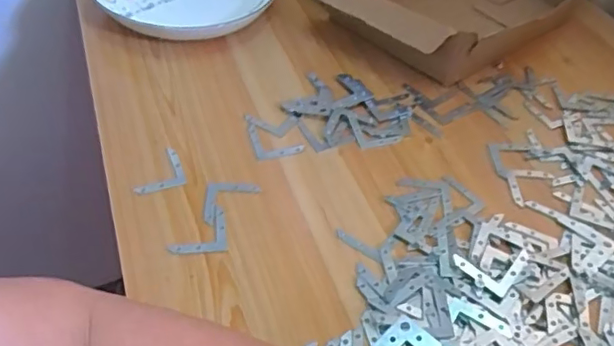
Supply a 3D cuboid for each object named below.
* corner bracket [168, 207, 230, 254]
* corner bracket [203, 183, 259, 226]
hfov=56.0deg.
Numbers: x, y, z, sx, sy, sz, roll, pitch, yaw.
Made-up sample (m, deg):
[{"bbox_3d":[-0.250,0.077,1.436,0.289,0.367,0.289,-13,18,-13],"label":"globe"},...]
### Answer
[{"bbox_3d":[-0.080,0.042,0.421,0.041,0.004,0.038,-3,47,-10],"label":"corner bracket"},{"bbox_3d":[-0.057,0.023,0.440,0.040,0.004,0.039,3,46,-4],"label":"corner bracket"}]

